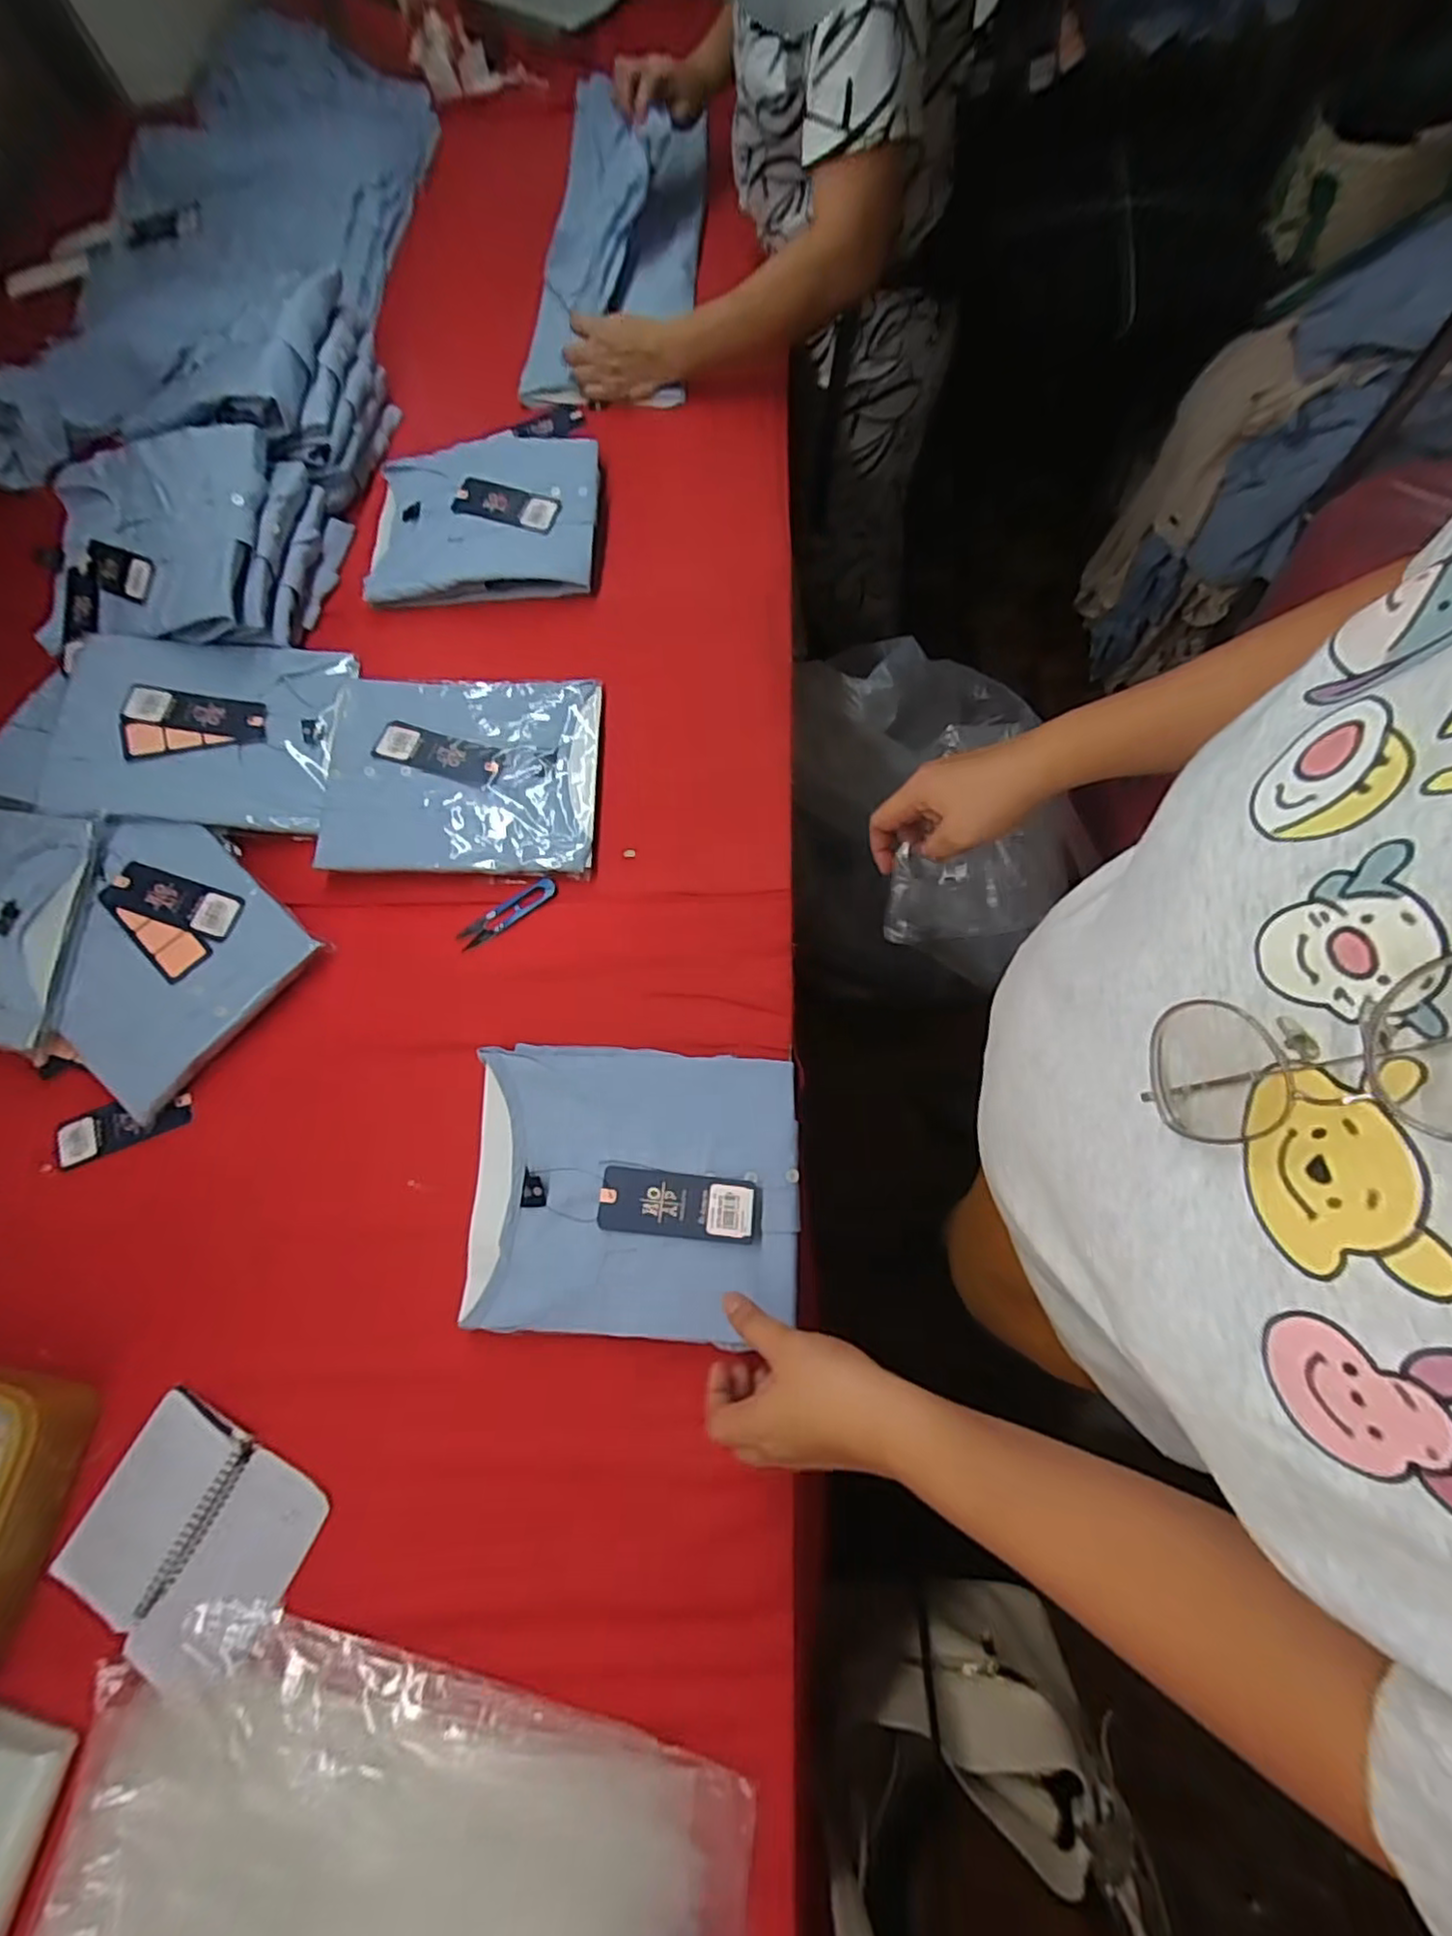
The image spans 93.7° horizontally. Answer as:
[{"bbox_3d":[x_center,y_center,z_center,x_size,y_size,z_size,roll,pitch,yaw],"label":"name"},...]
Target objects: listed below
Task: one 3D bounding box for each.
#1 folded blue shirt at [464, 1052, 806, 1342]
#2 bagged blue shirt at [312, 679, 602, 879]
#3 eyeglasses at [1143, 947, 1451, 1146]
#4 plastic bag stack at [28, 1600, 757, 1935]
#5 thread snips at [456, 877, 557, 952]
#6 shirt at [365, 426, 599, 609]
[{"bbox_3d":[-0.073,0.171,0.532,0.253,0.038,0.212,3,73,1],"label":"folded blue shirt"},{"bbox_3d":[-0.255,-0.191,0.665,0.251,0.026,0.211,0,73,0],"label":"bagged blue shirt"},{"bbox_3d":[0.168,0.023,0.179,0.043,0.124,0.052,-14,74,-4],"label":"eyeglasses"},{"bbox_3d":[-0.207,0.622,0.414,0.455,0.020,0.317,10,74,3],"label":"plastic bag stack"},{"bbox_3d":[-0.206,-0.053,0.638,0.102,0.010,0.025,-31,76,-9],"label":"thread snips"},{"bbox_3d":[-0.268,-0.507,0.755,0.252,0.029,0.226,1,73,0],"label":"shirt"}]

